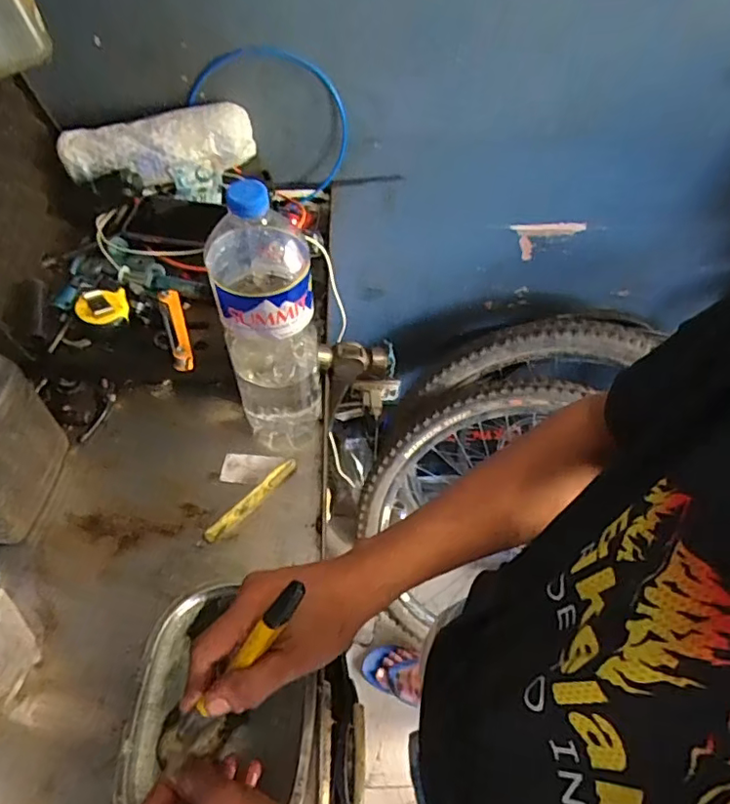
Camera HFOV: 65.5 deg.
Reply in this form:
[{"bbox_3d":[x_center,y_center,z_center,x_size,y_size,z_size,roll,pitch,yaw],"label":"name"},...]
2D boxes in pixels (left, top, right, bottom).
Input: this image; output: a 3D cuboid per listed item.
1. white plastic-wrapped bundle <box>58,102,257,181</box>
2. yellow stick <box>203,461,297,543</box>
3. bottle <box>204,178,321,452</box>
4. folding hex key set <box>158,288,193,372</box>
[{"bbox_3d":[-0.274,-0.344,0.765,0.247,0.070,0.056,-15,58,-13],"label":"white plastic-wrapped bundle"},{"bbox_3d":[-0.121,0.106,0.618,0.015,0.015,0.125,38,62,21],"label":"yellow stick"},{"bbox_3d":[-0.092,-0.068,0.557,0.092,0.309,0.093,-5,56,-6],"label":"bottle"},{"bbox_3d":[-0.218,-0.086,0.657,0.025,0.019,0.111,-15,58,-13],"label":"folding hex key set"}]

